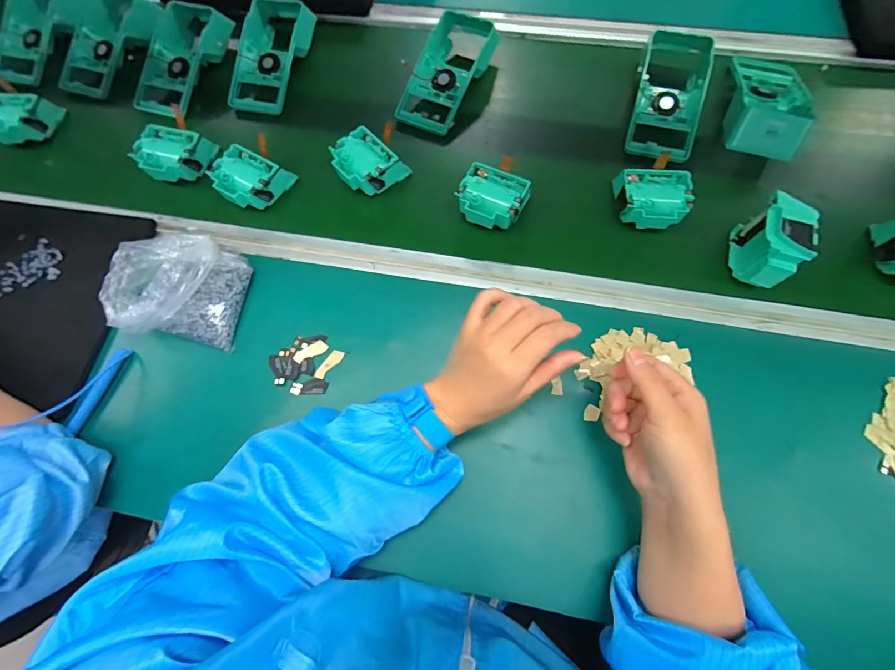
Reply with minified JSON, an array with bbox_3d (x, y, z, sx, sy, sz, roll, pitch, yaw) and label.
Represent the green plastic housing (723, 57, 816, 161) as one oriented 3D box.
[{"bbox_3d":[0.406,-0.301,0.487,0.081,0.051,0.172,18,72,8],"label":"green plastic housing"}]

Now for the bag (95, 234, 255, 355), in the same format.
[{"bbox_3d":[-0.300,-0.057,0.424,0.133,0.060,0.117,8,71,5],"label":"bag"}]

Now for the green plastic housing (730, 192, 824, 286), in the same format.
[{"bbox_3d":[0.338,-0.095,0.405,0.039,0.075,0.077,20,73,9],"label":"green plastic housing"}]

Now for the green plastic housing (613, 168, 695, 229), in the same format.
[{"bbox_3d":[0.237,-0.154,0.449,0.077,0.041,0.066,3,71,3],"label":"green plastic housing"}]

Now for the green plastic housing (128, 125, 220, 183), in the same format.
[{"bbox_3d":[-0.360,-0.235,0.505,0.080,0.037,0.068,12,72,9],"label":"green plastic housing"}]

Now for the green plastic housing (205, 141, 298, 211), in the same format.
[{"bbox_3d":[-0.252,-0.197,0.487,0.076,0.037,0.071,25,73,10],"label":"green plastic housing"}]

